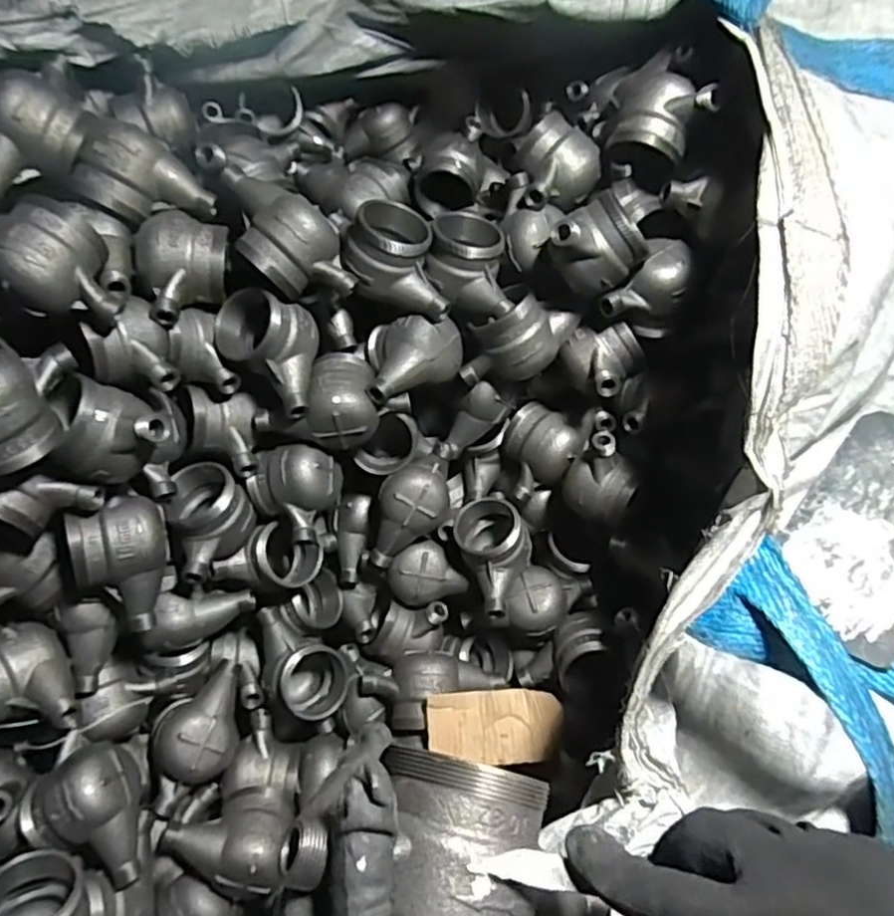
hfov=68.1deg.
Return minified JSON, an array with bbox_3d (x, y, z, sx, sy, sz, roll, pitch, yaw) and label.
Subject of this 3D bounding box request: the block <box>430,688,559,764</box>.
[{"bbox_3d":[0.054,0.292,0.717,0.145,0.040,0.073,-7,56,-2],"label":"block"}]

